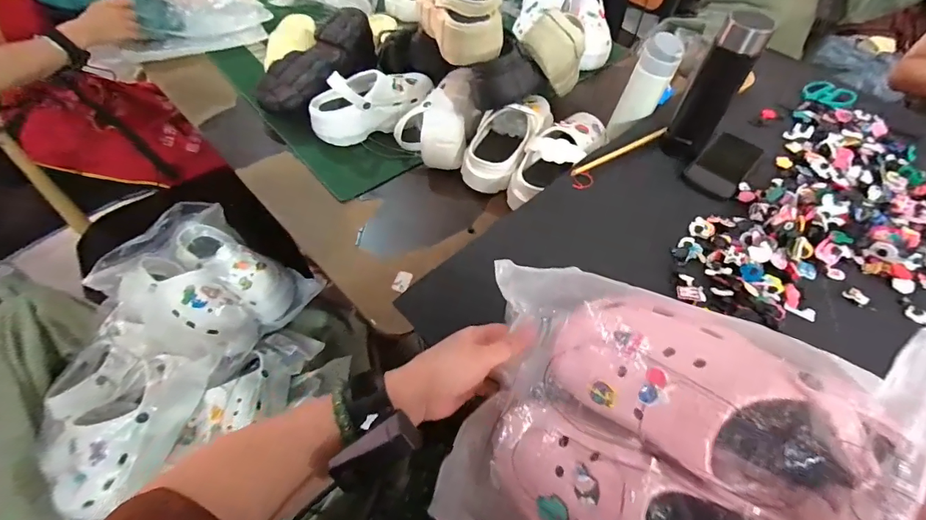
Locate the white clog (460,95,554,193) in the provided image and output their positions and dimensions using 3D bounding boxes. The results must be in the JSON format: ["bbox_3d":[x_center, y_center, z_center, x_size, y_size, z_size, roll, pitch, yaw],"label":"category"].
[{"bbox_3d":[0.090,-0.243,0.787,0.107,0.111,0.238,22,56,13],"label":"white clog"}]

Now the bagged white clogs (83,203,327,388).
[{"bbox_3d":[-0.513,0.048,0.842,0.333,0.119,0.286,25,57,15],"label":"bagged white clogs"}]

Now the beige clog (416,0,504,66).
[{"bbox_3d":[-0.010,-0.447,0.725,0.119,0.101,0.222,-13,56,-11],"label":"beige clog"}]

